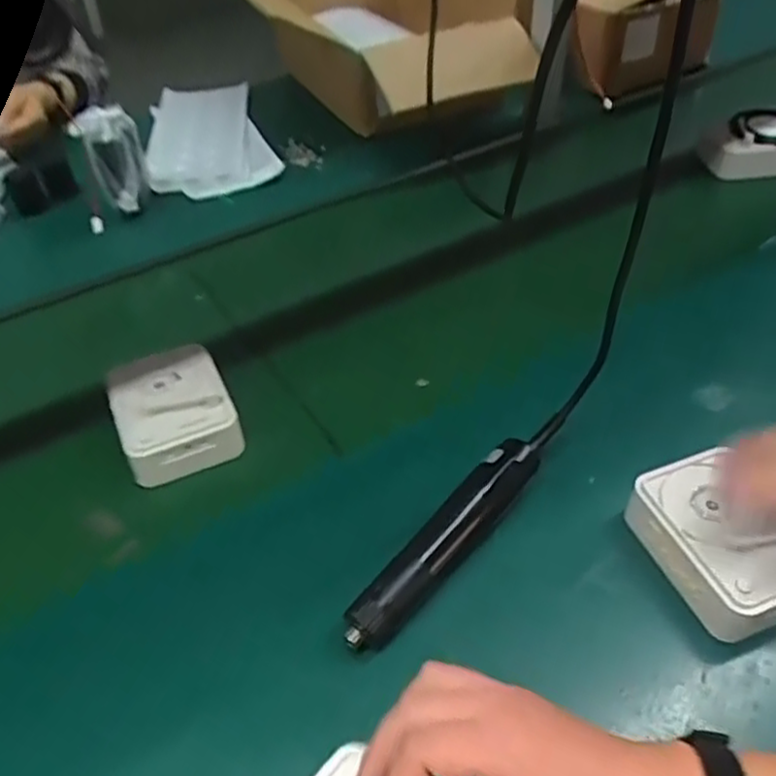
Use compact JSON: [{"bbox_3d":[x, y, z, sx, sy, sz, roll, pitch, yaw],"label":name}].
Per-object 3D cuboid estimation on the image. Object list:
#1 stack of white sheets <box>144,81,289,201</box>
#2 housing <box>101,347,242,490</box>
[{"bbox_3d":[-0.275,-0.380,1.118,0.179,0.028,0.336,-12,45,-9],"label":"stack of white sheets"},{"bbox_3d":[-0.200,0.018,0.677,0.098,0.050,0.131,-20,46,-18],"label":"housing"}]

